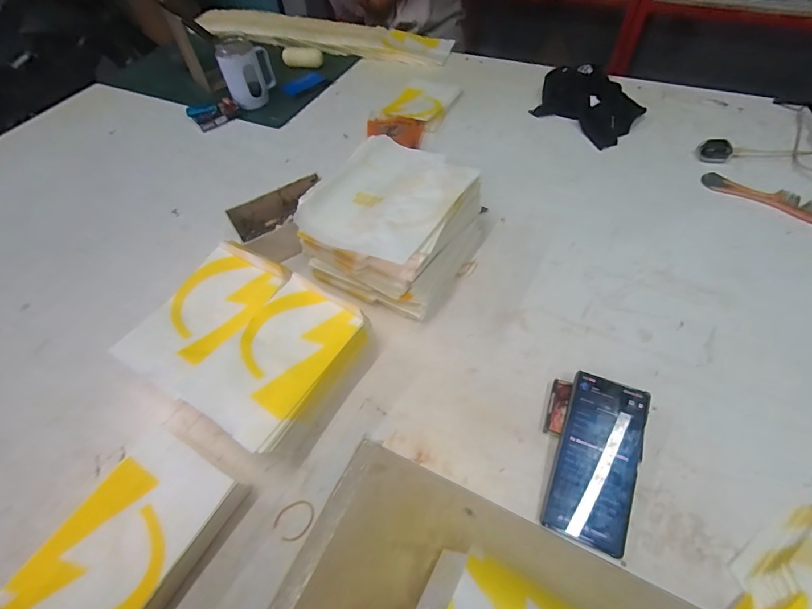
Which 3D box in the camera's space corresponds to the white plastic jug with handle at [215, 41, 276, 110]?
[{"bbox_3d":[-0.342,-0.502,0.864,0.106,0.118,0.096,-21,56,-10],"label":"white plastic jug with handle"}]

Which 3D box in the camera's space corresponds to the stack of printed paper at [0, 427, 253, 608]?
[{"bbox_3d":[-0.262,0.226,0.378,0.127,0.058,0.181,24,60,20],"label":"stack of printed paper"}]

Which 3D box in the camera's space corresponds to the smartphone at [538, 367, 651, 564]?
[{"bbox_3d":[0.195,0.154,0.402,0.074,0.006,0.161,16,68,20],"label":"smartphone"}]

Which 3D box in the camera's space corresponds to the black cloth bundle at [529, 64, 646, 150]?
[{"bbox_3d":[0.351,-0.400,0.779,0.132,0.064,0.197,-39,61,-21],"label":"black cloth bundle"}]

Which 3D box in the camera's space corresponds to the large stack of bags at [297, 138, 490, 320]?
[{"bbox_3d":[-0.012,-0.115,0.563,0.195,0.124,0.210,27,61,21],"label":"large stack of bags"}]

